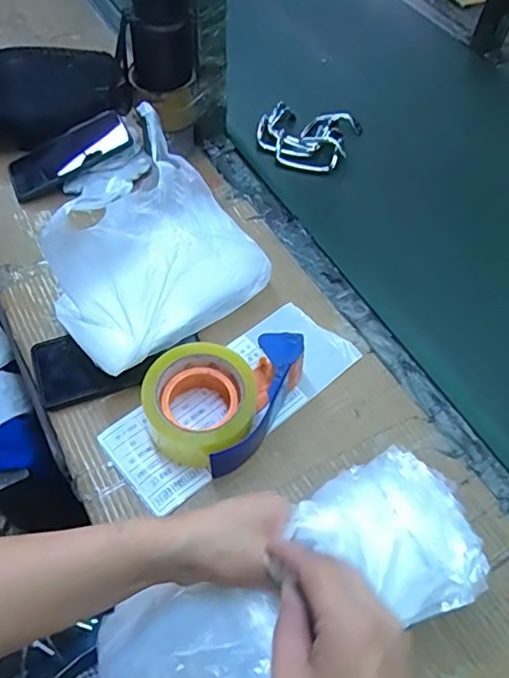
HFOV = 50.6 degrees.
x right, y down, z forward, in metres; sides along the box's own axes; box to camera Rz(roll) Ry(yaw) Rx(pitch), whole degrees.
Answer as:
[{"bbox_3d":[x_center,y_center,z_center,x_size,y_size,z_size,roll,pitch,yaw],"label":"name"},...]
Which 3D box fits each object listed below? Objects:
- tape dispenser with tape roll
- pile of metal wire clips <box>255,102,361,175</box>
[{"bbox_3d":[-0.034,0.048,0.511,0.117,0.062,0.147,25,59,14],"label":"tape dispenser with tape roll"},{"bbox_3d":[0.076,-0.297,0.773,0.130,0.021,0.136,1,56,-1],"label":"pile of metal wire clips"}]

